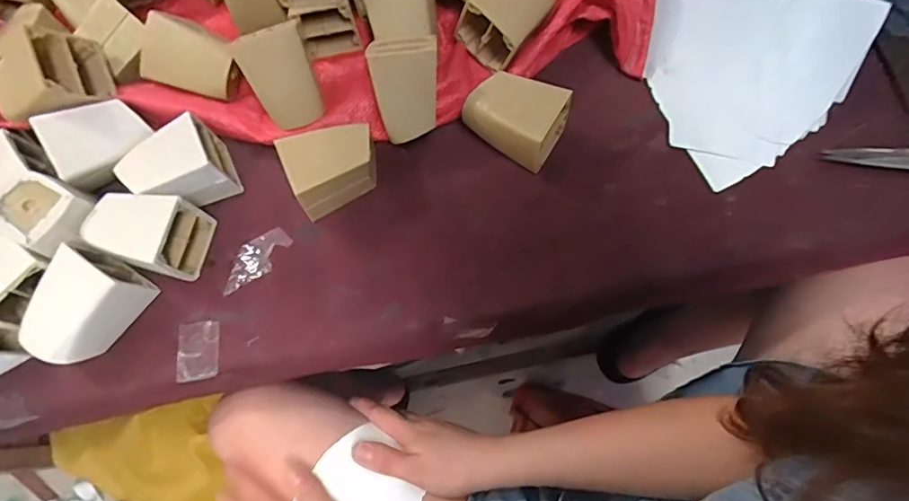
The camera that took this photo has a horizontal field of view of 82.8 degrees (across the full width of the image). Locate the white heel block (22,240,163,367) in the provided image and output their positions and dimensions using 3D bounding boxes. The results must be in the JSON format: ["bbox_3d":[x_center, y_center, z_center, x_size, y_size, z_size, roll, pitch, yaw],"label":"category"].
[{"bbox_3d":[-0.286,0.045,0.398,0.062,0.047,0.081,36,77,12],"label":"white heel block"}]

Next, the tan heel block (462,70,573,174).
[{"bbox_3d":[0.052,-0.111,0.428,0.078,0.051,0.056,33,77,11],"label":"tan heel block"}]

